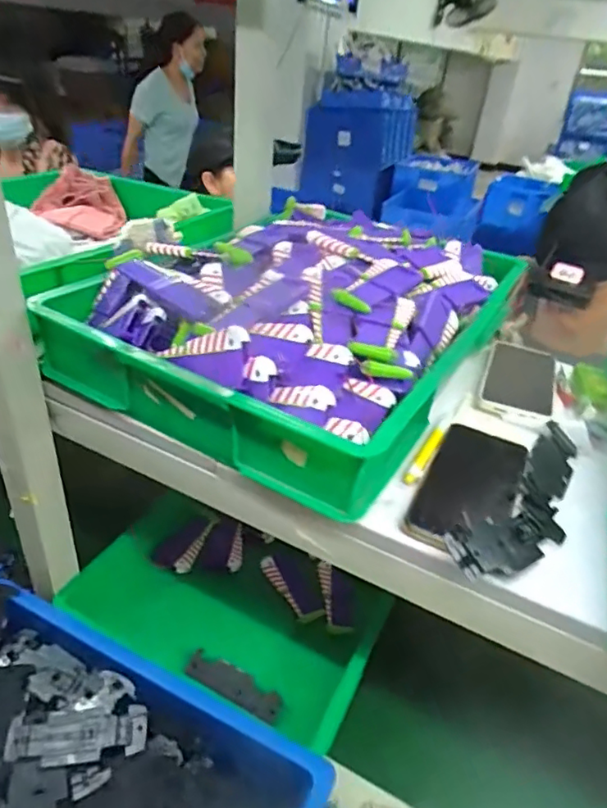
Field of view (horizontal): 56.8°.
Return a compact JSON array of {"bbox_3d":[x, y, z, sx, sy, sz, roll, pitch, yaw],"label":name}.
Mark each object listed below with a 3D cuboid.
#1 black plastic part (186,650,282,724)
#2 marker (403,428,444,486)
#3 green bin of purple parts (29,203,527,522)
[{"bbox_3d":[-0.083,0.333,0.666,0.123,0.016,0.034,21,51,23],"label":"black plastic part"},{"bbox_3d":[0.112,0.047,0.514,0.012,0.011,0.081,22,36,23],"label":"marker"},{"bbox_3d":[0.016,-0.116,0.646,0.358,0.111,0.494,22,36,23],"label":"green bin of purple parts"}]

